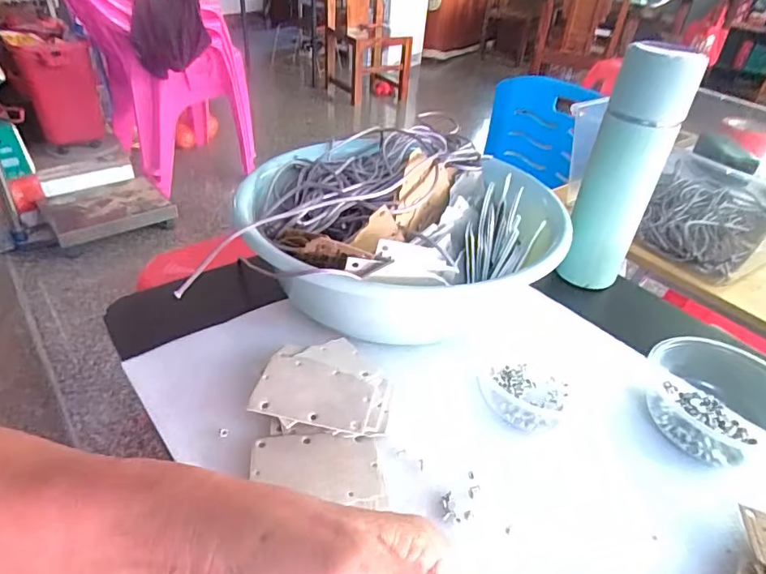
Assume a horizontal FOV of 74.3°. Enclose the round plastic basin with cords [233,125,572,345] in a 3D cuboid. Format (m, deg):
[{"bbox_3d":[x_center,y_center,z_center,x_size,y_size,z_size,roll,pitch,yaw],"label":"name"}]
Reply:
[{"bbox_3d":[0.010,-0.052,0.491,0.276,0.112,0.292,3,37,-2],"label":"round plastic basin with cords"}]

